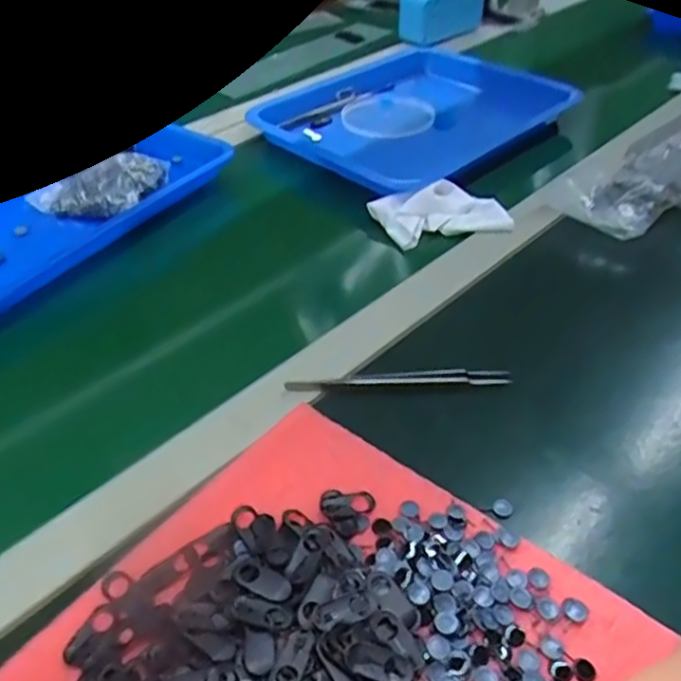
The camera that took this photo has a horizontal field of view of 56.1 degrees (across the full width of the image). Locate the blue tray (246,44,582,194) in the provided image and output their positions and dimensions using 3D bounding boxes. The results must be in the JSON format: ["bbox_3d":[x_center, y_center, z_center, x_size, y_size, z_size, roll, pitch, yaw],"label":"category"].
[{"bbox_3d":[0.083,-0.268,0.773,0.297,0.050,0.350,31,51,29],"label":"blue tray"}]

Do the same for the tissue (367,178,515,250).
[{"bbox_3d":[0.093,-0.122,0.601,0.122,0.028,0.067,-6,43,-7],"label":"tissue"}]

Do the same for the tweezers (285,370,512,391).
[{"bbox_3d":[0.041,0.028,0.439,0.153,0.005,0.014,-4,43,-3],"label":"tweezers"}]

